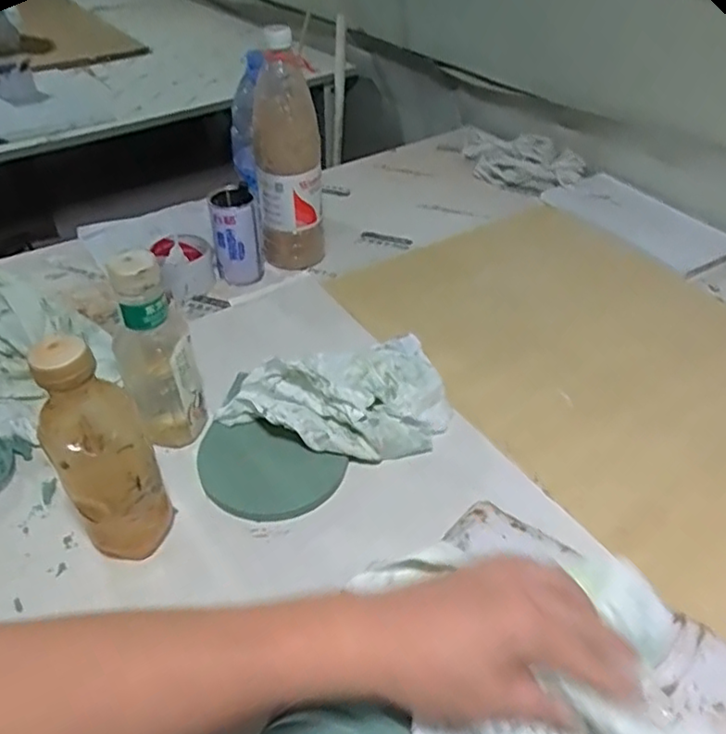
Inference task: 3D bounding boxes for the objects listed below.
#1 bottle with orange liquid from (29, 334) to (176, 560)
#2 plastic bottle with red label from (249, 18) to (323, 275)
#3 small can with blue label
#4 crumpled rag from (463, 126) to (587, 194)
[{"bbox_3d":[-0.191,0.071,0.487,0.066,0.202,0.055,-33,52,-32],"label":"bottle with orange liquid"},{"bbox_3d":[-0.099,-0.268,0.843,0.085,0.303,0.074,-8,43,-10],"label":"plastic bottle with red label"},{"bbox_3d":[-0.173,-0.175,0.876,0.065,0.118,0.057,-7,43,-9],"label":"small can with blue label"},{"bbox_3d":[0.287,-0.372,1.155,0.196,0.035,0.189,2,40,3],"label":"crumpled rag"}]

